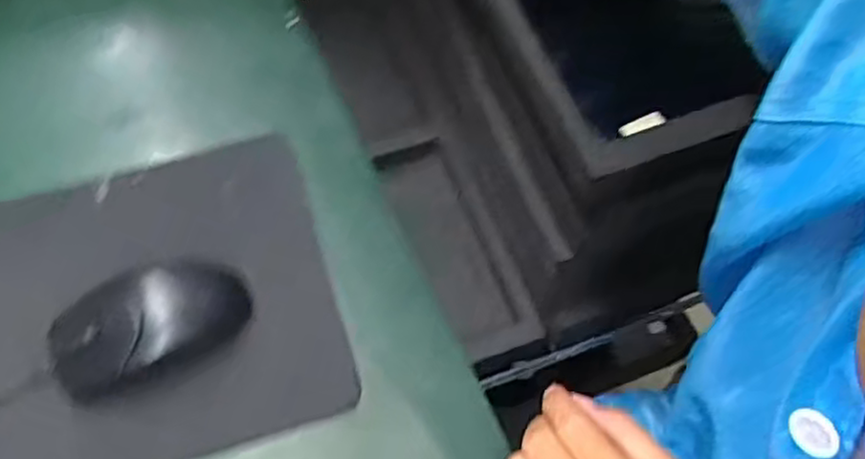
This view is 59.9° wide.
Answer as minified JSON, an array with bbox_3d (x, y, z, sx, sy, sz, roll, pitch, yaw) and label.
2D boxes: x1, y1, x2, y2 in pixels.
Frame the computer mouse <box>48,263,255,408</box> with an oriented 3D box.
[{"bbox_3d":[-0.167,0.053,0.441,0.116,0.038,0.067,-17,62,-10],"label":"computer mouse"}]

